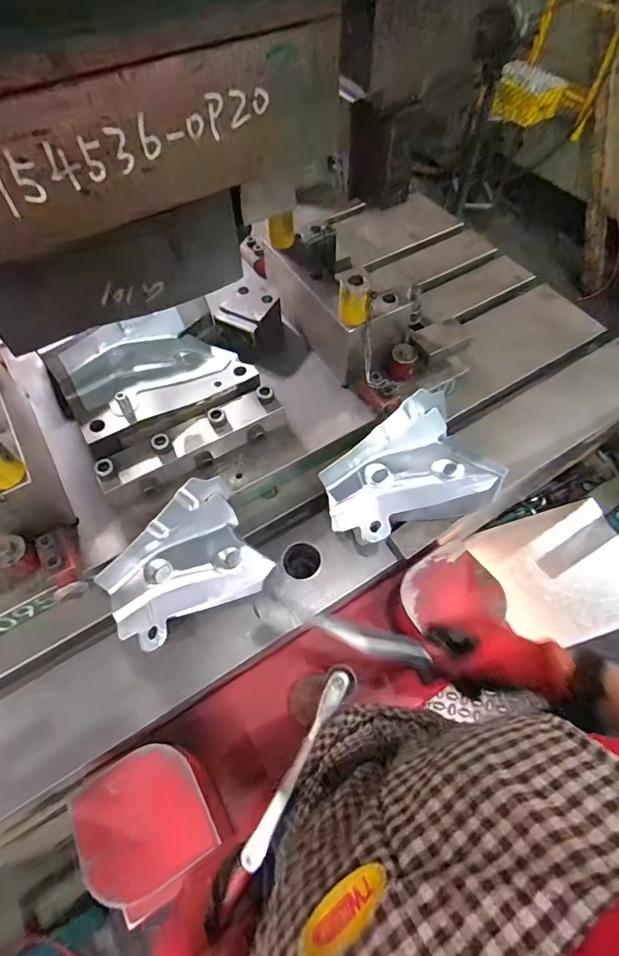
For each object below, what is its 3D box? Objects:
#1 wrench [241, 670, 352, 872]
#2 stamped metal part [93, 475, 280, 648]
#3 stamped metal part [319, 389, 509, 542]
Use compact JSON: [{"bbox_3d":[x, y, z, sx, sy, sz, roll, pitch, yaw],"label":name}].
[{"bbox_3d":[-0.007,0.252,0.401,0.019,0.009,0.164,26,68,15],"label":"wrench"},{"bbox_3d":[-0.159,0.115,0.560,0.193,0.084,0.146,-30,64,-16],"label":"stamped metal part"},{"bbox_3d":[0.128,-0.001,0.588,0.198,0.083,0.149,-28,63,-15],"label":"stamped metal part"}]

